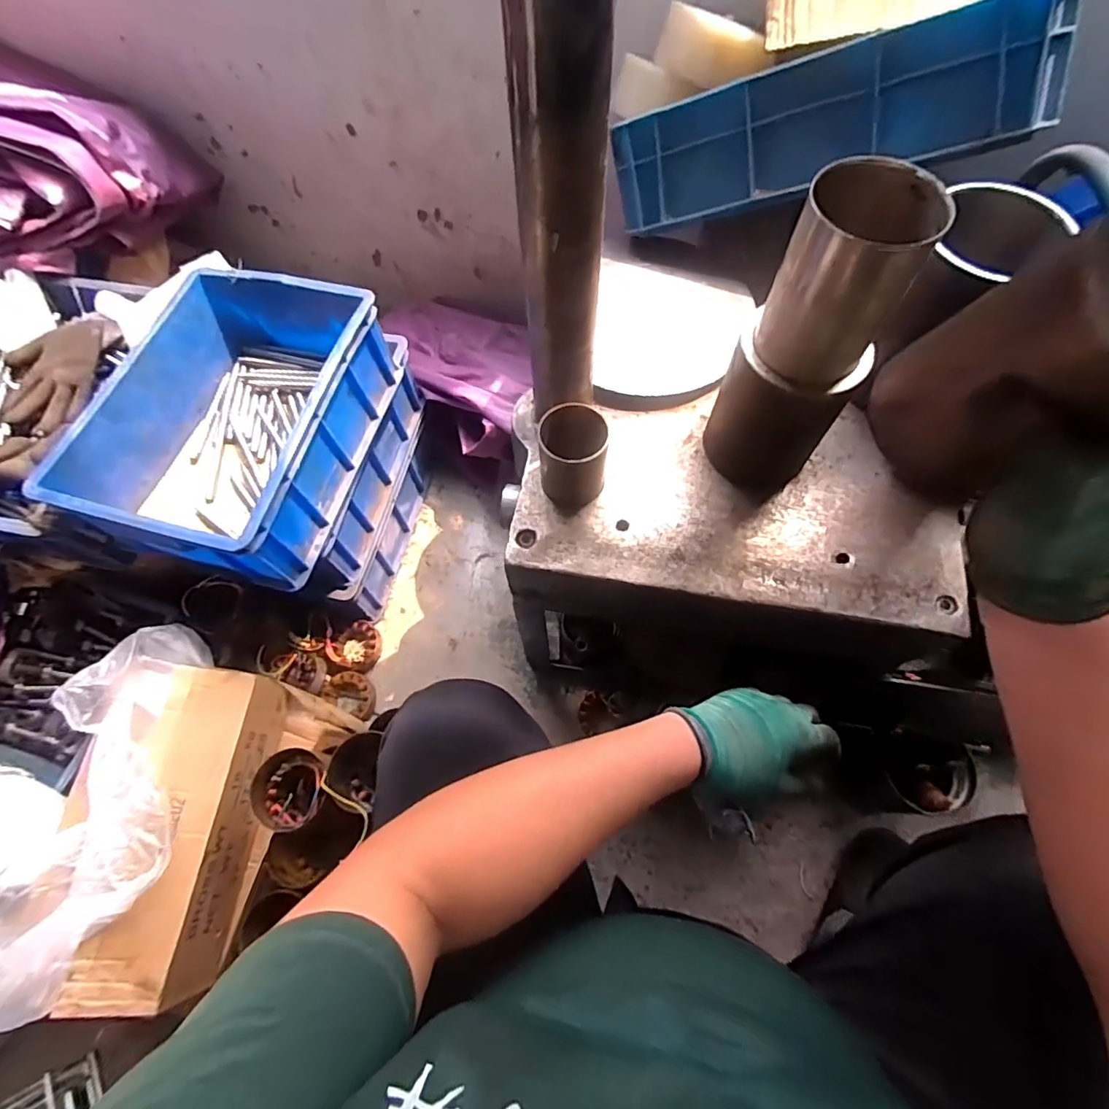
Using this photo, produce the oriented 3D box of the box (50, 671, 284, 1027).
[{"bbox_3d":[-0.454,0.344,0.703,0.130,0.148,0.360,-2,65,1],"label":"box"}]

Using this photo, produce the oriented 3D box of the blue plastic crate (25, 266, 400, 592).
[{"bbox_3d":[-0.423,-0.182,0.753,0.289,0.147,0.401,14,66,8],"label":"blue plastic crate"}]

